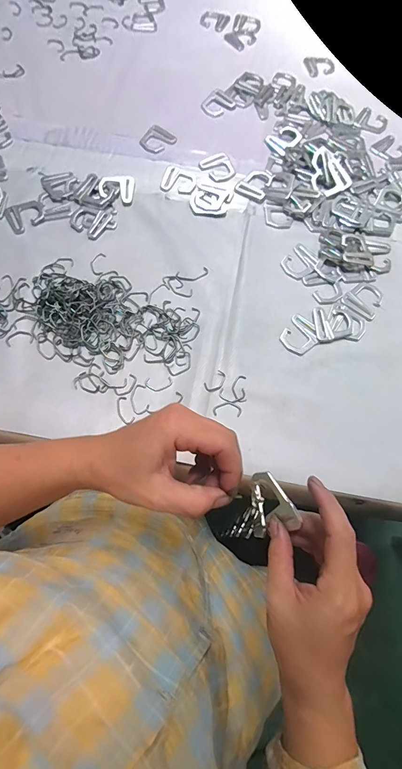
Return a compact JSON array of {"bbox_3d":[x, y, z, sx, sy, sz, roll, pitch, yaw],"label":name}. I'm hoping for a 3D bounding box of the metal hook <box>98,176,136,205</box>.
[{"bbox_3d":[-0.126,-0.296,0.530,0.050,0.006,0.048,4,72,-1],"label":"metal hook"}]

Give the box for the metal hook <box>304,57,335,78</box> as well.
[{"bbox_3d":[0.213,-0.573,0.638,0.050,0.006,0.045,-14,73,-7],"label":"metal hook"}]

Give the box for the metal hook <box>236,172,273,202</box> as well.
[{"bbox_3d":[0.082,-0.306,0.540,0.045,0.005,0.052,26,73,6],"label":"metal hook"}]

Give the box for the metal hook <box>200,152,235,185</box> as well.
[{"bbox_3d":[0.028,-0.337,0.554,0.045,0.006,0.052,-26,75,-10],"label":"metal hook"}]

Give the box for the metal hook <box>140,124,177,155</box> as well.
[{"bbox_3d":[-0.070,-0.393,0.570,0.047,0.004,0.057,29,73,7],"label":"metal hook"}]

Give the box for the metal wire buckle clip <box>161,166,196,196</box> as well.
[{"bbox_3d":[-0.032,-0.312,0.543,0.052,0.004,0.050,19,72,4],"label":"metal wire buckle clip"}]

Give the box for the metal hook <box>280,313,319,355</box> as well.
[{"bbox_3d":[0.130,-0.064,0.462,0.044,0.004,0.051,38,74,10],"label":"metal hook"}]

